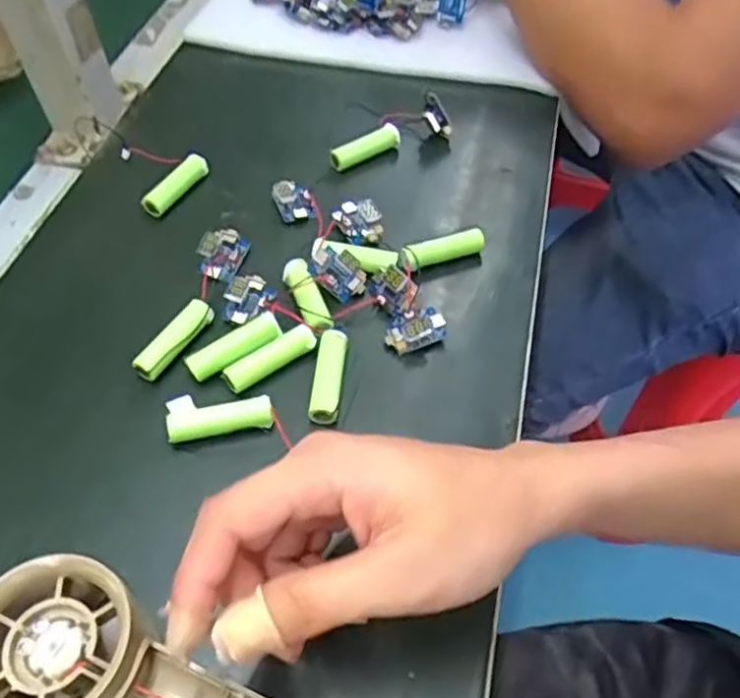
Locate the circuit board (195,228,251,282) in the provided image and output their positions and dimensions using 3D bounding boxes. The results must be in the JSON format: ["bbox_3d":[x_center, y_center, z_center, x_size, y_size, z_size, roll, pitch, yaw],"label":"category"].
[{"bbox_3d":[-0.087,-0.056,0.399,0.026,0.005,0.032,26,65,-7],"label":"circuit board"}]

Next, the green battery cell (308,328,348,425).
[{"bbox_3d":[-0.021,0.013,0.346,0.014,0.012,0.049,5,54,3],"label":"green battery cell"}]

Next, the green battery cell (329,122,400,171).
[{"bbox_3d":[-0.002,-0.136,0.459,0.051,0.018,0.017,-20,56,-15],"label":"green battery cell"}]

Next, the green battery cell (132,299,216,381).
[{"bbox_3d":[-0.103,-0.005,0.362,0.015,0.012,0.050,31,59,20],"label":"green battery cell"}]

